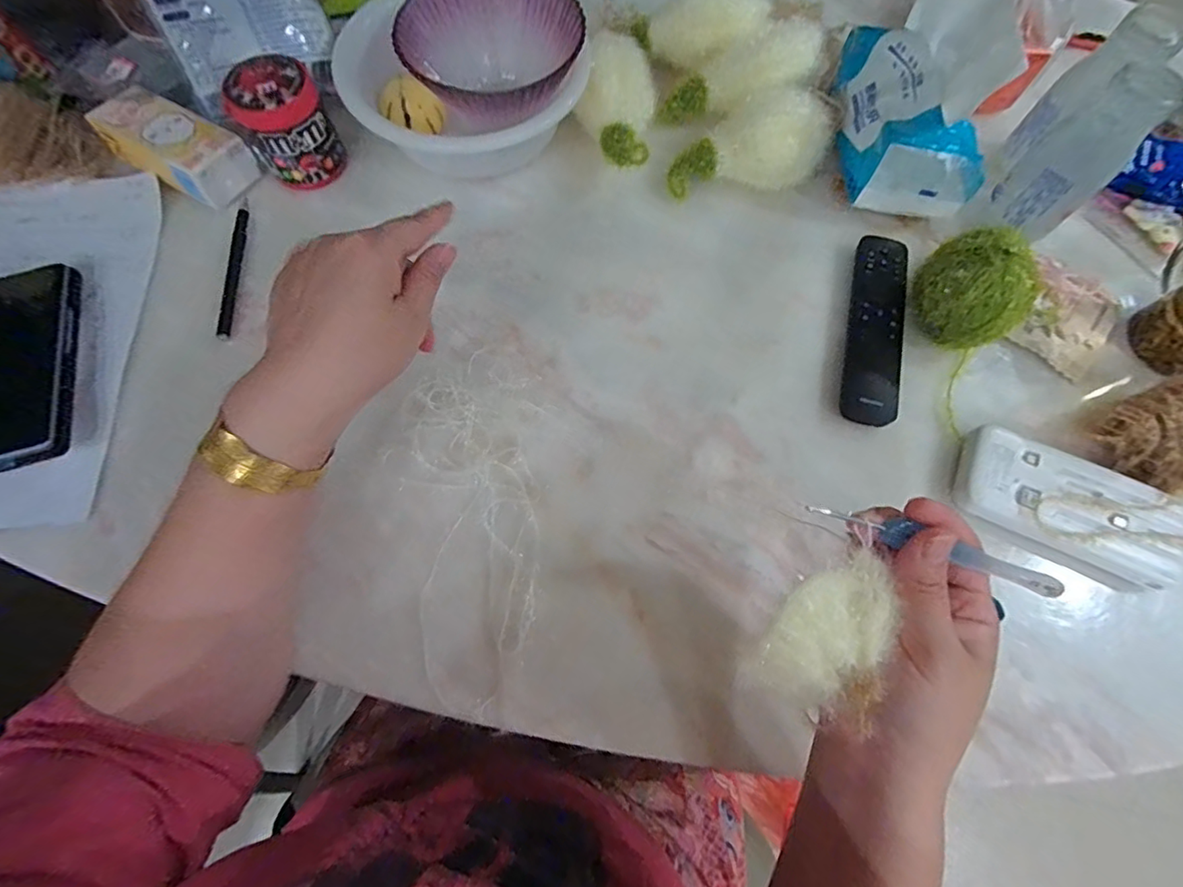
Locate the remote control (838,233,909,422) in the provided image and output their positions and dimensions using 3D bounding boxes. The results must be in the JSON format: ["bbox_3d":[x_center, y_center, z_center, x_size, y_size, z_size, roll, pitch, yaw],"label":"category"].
[{"bbox_3d":[0.225,-0.092,0.418,0.040,0.014,0.164,13,71,2],"label":"remote control"}]

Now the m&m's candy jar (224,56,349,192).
[{"bbox_3d":[-0.246,-0.257,0.429,0.065,0.074,0.058,-30,75,-12],"label":"m&m's candy jar"}]

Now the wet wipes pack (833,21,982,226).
[{"bbox_3d":[0.265,-0.280,0.449,0.096,0.077,0.162,3,71,-1],"label":"wet wipes pack"}]

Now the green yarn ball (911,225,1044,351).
[{"bbox_3d":[0.275,-0.108,0.391,0.063,0.073,0.074,-40,77,-14],"label":"green yarn ball"}]

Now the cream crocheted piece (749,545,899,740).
[{"bbox_3d":[0.106,0.079,0.227,0.050,0.012,0.071,33,73,9],"label":"cream crocheted piece"}]

